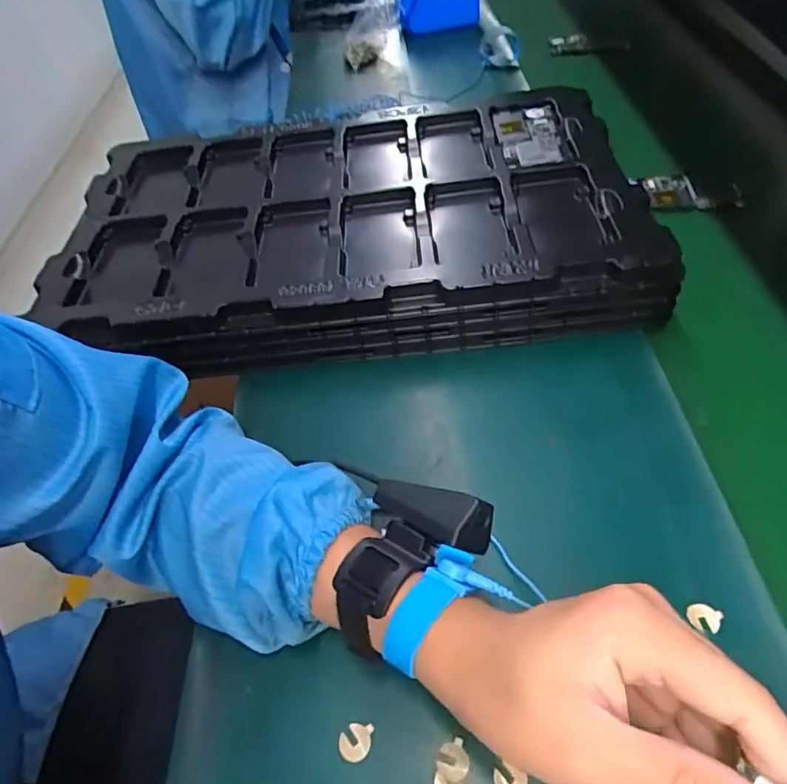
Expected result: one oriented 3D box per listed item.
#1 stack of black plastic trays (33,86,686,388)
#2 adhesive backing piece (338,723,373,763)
[{"bbox_3d":[-0.049,-0.170,0.567,0.545,0.081,0.327,-5,51,1],"label":"stack of black plastic trays"},{"bbox_3d":[-0.022,0.196,0.309,0.017,0.004,0.019,10,58,6],"label":"adhesive backing piece"}]

